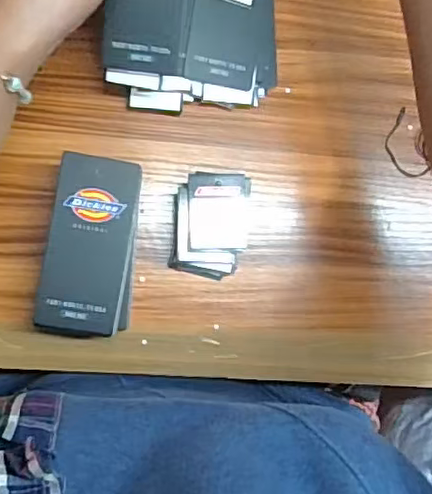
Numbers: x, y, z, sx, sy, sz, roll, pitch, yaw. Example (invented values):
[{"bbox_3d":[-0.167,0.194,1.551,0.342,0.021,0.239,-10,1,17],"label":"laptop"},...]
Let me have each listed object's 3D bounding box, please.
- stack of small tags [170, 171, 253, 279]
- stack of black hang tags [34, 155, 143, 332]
[{"bbox_3d":[-0.005,-0.015,0.399,0.048,0.030,0.069,4,88,-8],"label":"stack of small tags"},{"bbox_3d":[-0.080,0.000,0.384,0.055,0.038,0.110,8,88,-8],"label":"stack of black hang tags"}]

